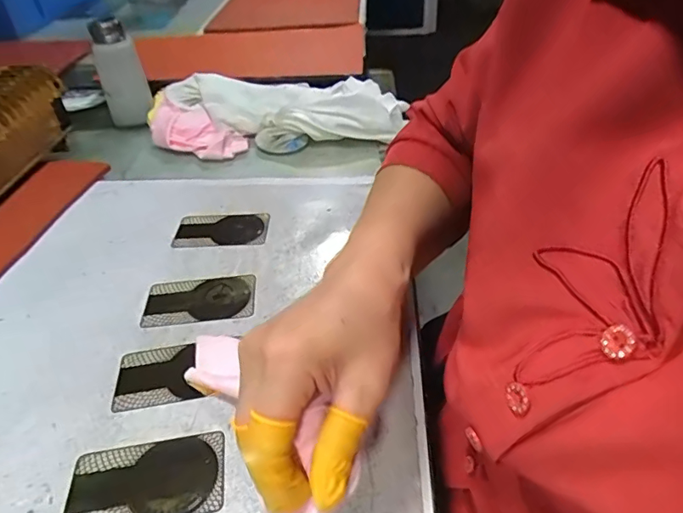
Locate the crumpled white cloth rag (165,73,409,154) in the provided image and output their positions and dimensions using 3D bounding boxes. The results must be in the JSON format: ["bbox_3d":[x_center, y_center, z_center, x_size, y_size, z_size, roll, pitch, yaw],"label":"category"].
[{"bbox_3d":[-0.072,-0.191,0.620,0.286,0.052,0.159,-8,40,-5],"label":"crumpled white cloth rag"}]

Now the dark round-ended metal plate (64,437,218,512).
[{"bbox_3d":[-0.113,0.128,0.279,0.080,0.004,0.046,-10,40,-7],"label":"dark round-ended metal plate"}]

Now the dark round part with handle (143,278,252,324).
[{"bbox_3d":[-0.114,0.035,0.389,0.081,0.004,0.046,-9,40,-6],"label":"dark round part with handle"}]

